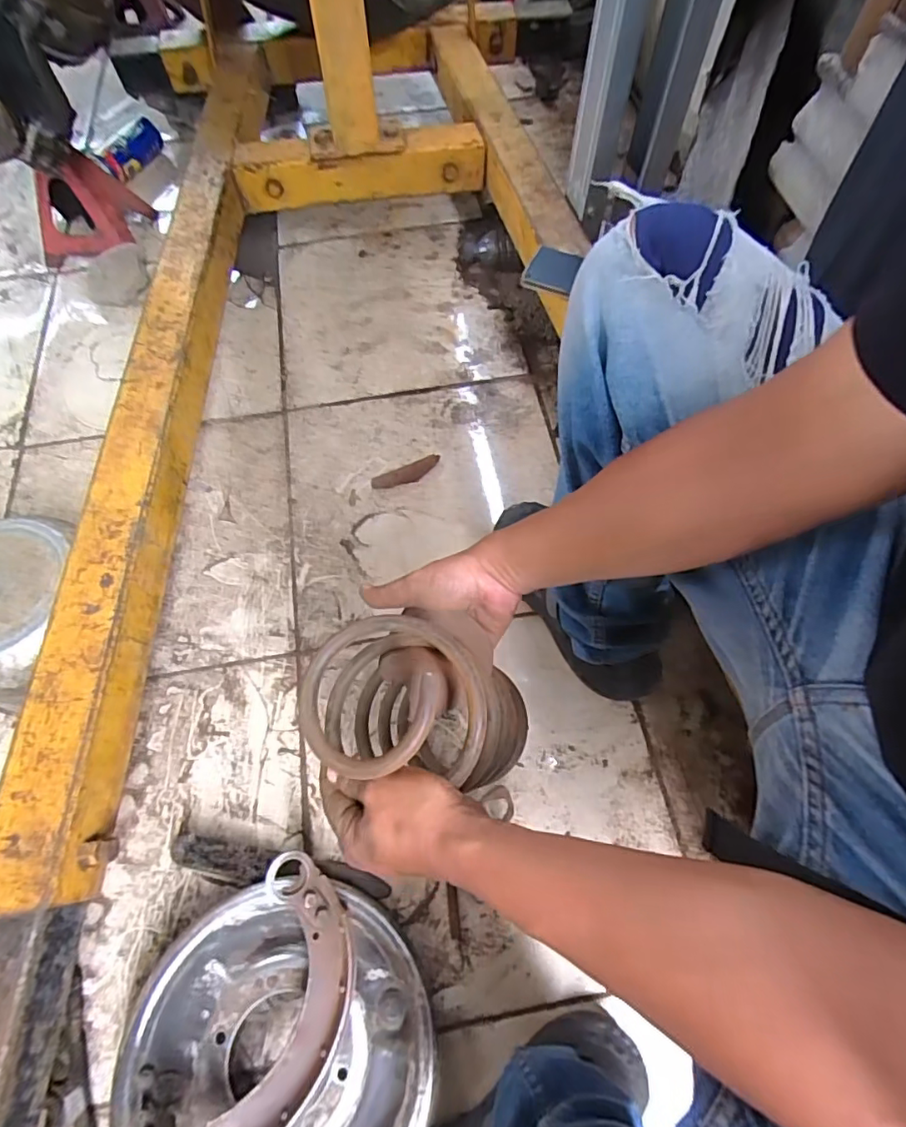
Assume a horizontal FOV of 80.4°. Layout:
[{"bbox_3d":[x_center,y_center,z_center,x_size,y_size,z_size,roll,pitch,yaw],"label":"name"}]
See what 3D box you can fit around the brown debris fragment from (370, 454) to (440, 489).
[{"bbox_3d":[-0.068,-0.134,0.800,0.107,0.008,0.029,-22,82,-9],"label":"brown debris fragment"}]

